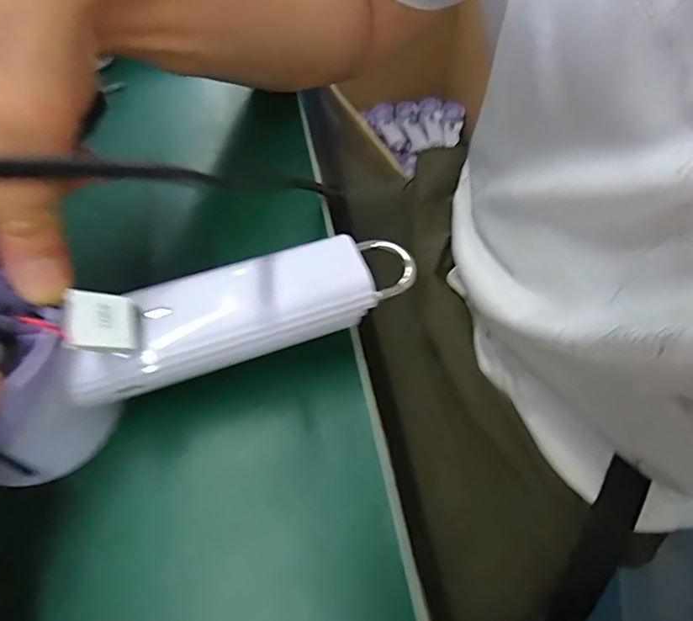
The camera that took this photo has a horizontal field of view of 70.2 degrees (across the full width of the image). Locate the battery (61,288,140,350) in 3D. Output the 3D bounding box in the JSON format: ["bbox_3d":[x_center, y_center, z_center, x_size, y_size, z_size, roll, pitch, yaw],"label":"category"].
[{"bbox_3d":[-0.083,0.004,0.169,0.024,0.004,0.021,4,65,-36],"label":"battery"}]

